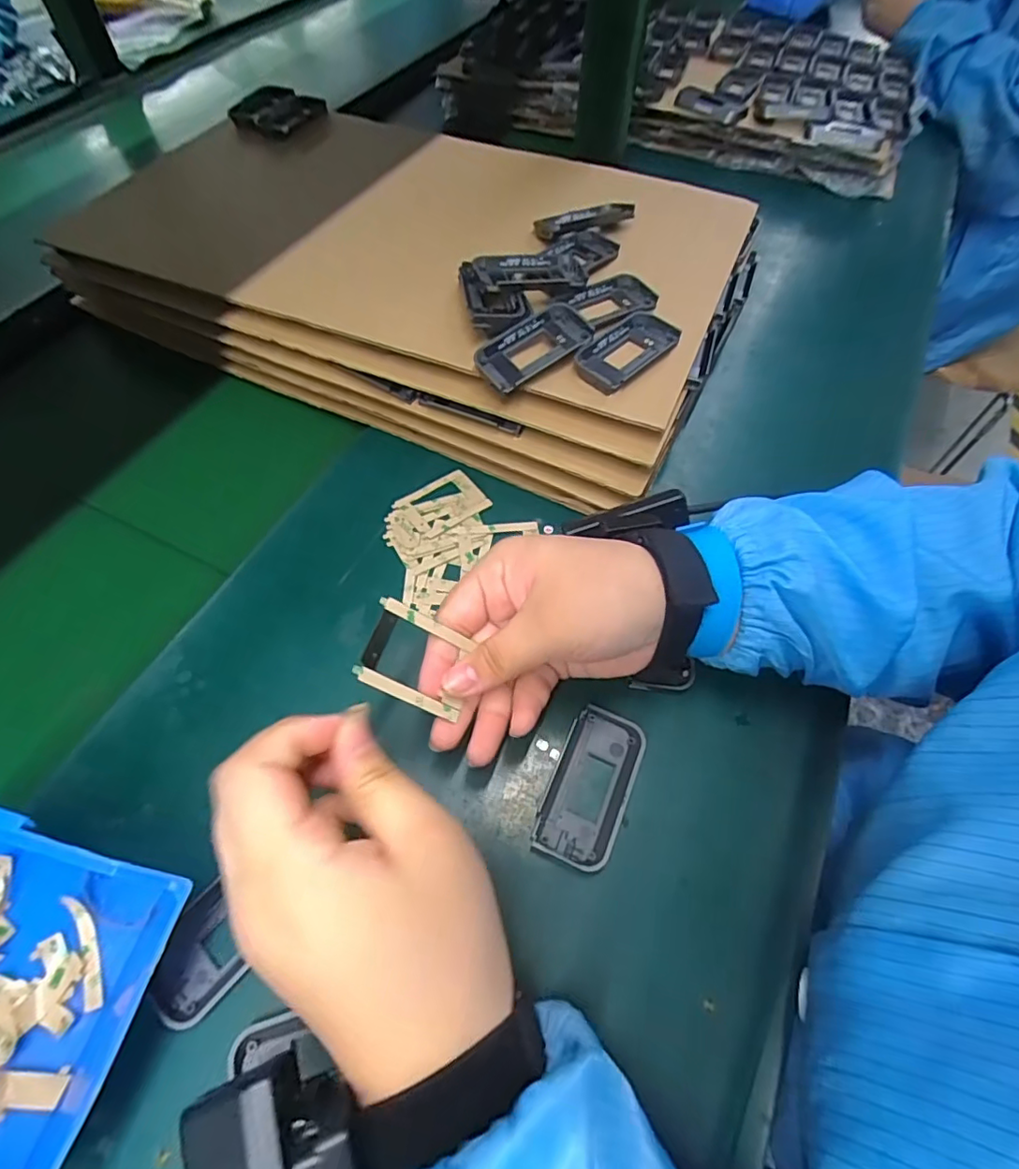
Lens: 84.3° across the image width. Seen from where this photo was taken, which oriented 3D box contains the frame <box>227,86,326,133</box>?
[{"bbox_3d":[-0.234,-0.480,0.567,0.074,0.016,0.077,32,63,17],"label":"frame"}]

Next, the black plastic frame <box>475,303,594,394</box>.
[{"bbox_3d":[0.015,-0.153,0.358,0.075,0.014,0.038,-31,64,-18],"label":"black plastic frame"}]

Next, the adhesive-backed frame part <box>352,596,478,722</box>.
[{"bbox_3d":[-0.042,0.034,0.257,0.050,0.004,0.040,29,63,-22],"label":"adhesive-backed frame part"}]

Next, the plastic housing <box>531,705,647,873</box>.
[{"bbox_3d":[0.041,0.102,0.285,0.039,0.009,0.076,22,61,12],"label":"plastic housing"}]

